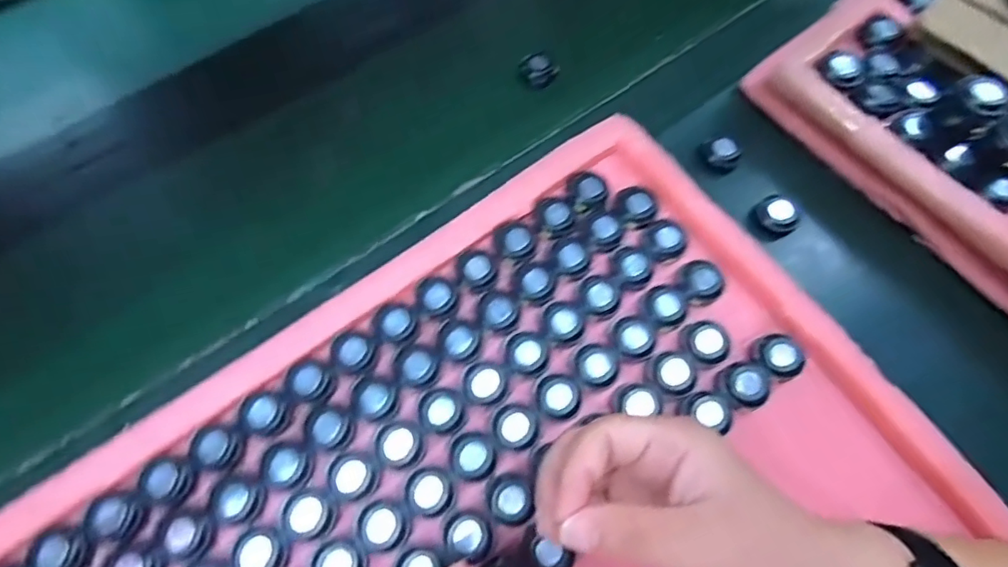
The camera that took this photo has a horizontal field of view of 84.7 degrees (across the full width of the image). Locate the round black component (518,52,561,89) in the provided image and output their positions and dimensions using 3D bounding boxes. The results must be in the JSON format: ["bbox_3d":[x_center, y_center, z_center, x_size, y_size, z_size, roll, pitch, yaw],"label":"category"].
[{"bbox_3d":[0.027,-0.175,0.453,0.032,0.012,0.025,30,70,12],"label":"round black component"}]

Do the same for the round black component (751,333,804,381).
[{"bbox_3d":[0.170,0.043,0.344,0.028,0.008,0.029,0,67,0],"label":"round black component"}]

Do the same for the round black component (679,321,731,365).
[{"bbox_3d":[0.127,0.036,0.345,0.027,0.008,0.027,0,67,0],"label":"round black component"}]

